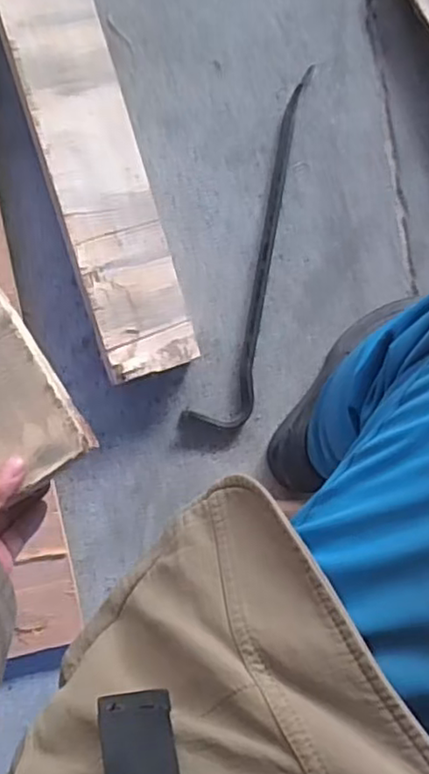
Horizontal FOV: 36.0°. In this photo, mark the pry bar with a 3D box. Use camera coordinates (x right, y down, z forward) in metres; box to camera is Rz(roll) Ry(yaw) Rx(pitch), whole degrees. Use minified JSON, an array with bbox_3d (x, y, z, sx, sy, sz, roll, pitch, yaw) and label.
[{"bbox_3d":[0.043,-0.158,0.752,0.069,0.020,0.415,12,88,-8],"label":"pry bar"}]

